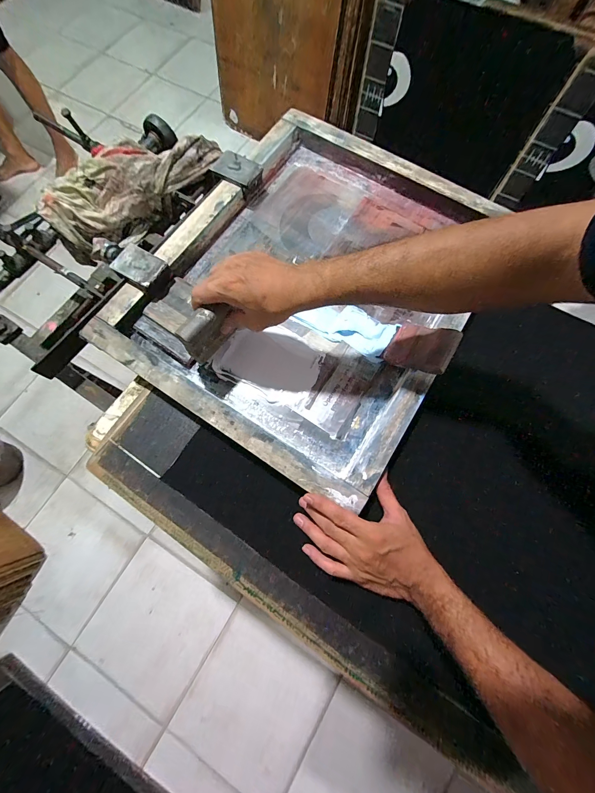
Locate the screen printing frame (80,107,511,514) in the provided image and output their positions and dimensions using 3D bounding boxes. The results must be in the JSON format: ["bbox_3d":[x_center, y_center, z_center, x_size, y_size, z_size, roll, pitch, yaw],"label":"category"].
[{"bbox_3d":[0.022,-0.187,0.482,0.472,0.056,0.556,33,77,10],"label":"screen printing frame"}]

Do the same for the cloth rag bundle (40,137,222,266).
[{"bbox_3d":[-0.284,-0.372,0.545,0.323,0.089,0.110,-30,75,-7],"label":"cloth rag bundle"}]

